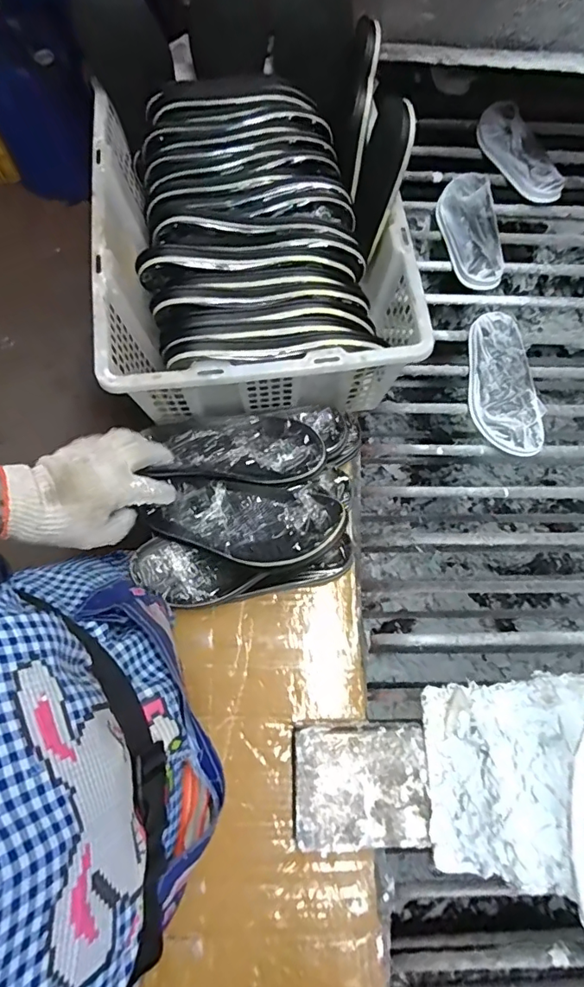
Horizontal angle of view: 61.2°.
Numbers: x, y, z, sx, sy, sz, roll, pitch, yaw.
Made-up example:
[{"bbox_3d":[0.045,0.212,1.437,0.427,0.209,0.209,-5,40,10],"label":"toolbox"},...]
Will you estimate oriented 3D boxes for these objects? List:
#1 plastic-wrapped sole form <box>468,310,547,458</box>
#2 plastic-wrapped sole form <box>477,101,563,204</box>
[{"bbox_3d":[0.308,-0.166,0.730,0.098,0.017,0.236,-4,72,-3],"label":"plastic-wrapped sole form"},{"bbox_3d":[0.405,-0.617,0.891,0.080,0.037,0.239,-18,73,-7],"label":"plastic-wrapped sole form"}]

